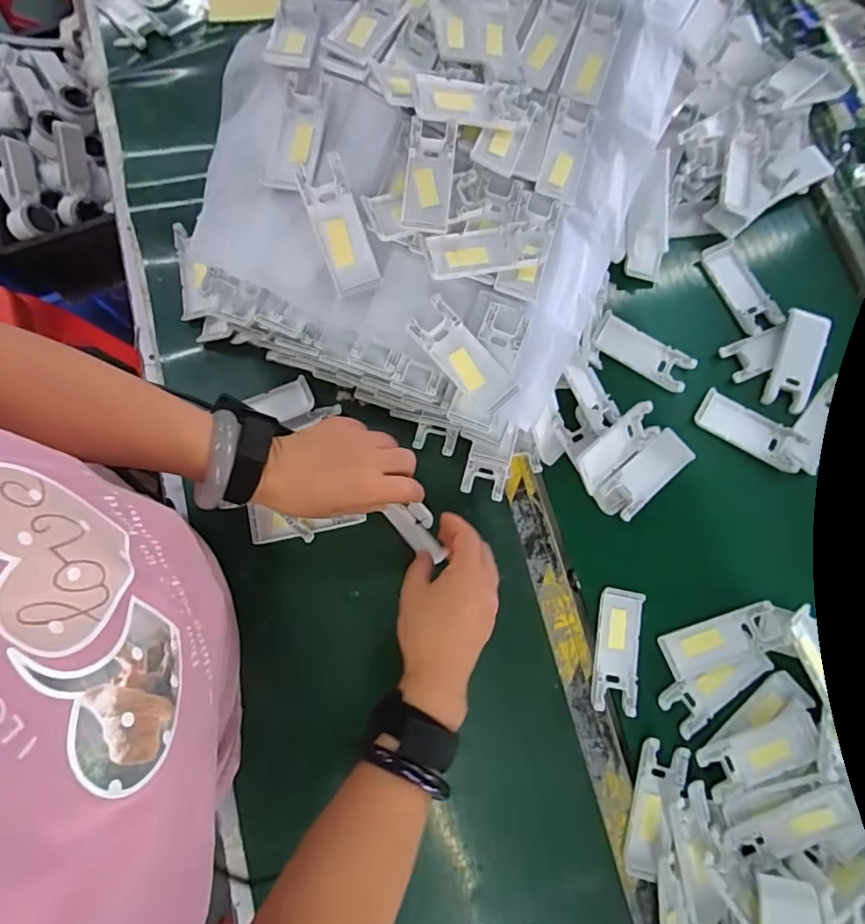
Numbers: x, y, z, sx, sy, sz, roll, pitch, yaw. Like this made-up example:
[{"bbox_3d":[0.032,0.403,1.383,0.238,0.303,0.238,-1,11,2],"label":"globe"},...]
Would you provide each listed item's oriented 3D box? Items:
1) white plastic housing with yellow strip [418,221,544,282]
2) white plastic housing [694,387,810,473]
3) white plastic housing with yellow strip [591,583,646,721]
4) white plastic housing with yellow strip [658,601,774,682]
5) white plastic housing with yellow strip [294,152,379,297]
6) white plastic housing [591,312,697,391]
[{"bbox_3d":[0.046,-0.178,0.435,0.106,0.014,0.041,-12,75,-13],"label":"white plastic housing with yellow strip"},{"bbox_3d":[0.314,-0.031,0.512,0.104,0.010,0.040,31,80,5],"label":"white plastic housing"},{"bbox_3d":[0.168,0.169,0.467,0.040,0.012,0.103,10,79,1],"label":"white plastic housing with yellow strip"},{"bbox_3d":[0.260,0.164,0.469,0.100,0.011,0.043,-18,80,-4],"label":"white plastic housing with yellow strip"},{"bbox_3d":[-0.076,-0.191,0.424,0.038,0.007,0.105,-19,100,-4],"label":"white plastic housing with yellow strip"},{"bbox_3d":[0.214,-0.111,0.528,0.103,0.011,0.041,29,80,4],"label":"white plastic housing"}]

